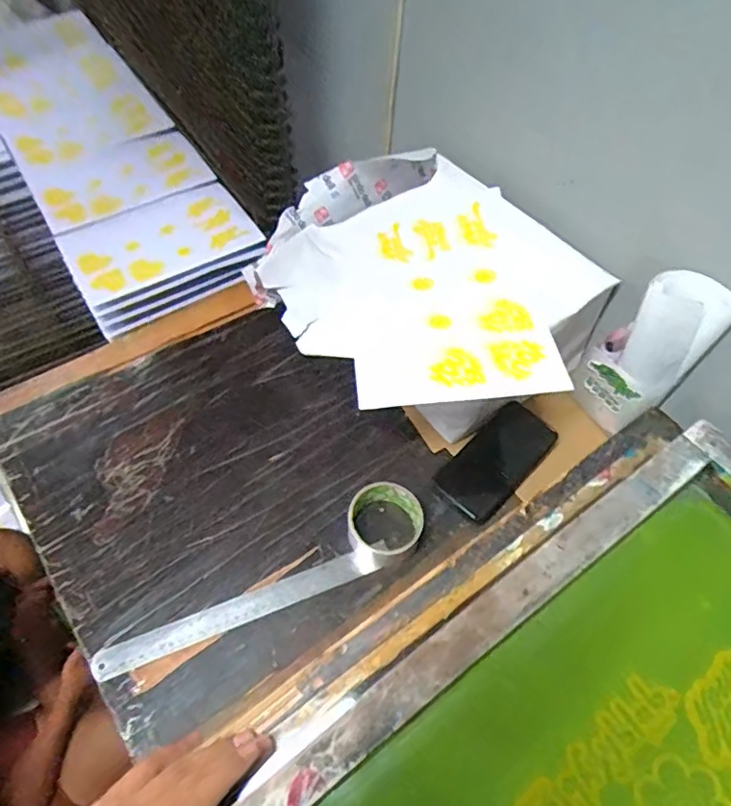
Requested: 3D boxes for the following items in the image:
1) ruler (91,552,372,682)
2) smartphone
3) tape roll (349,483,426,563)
[{"bbox_3d":[-0.142,0.226,0.605,0.284,0.007,0.030,-18,58,-14],"label":"ruler"},{"bbox_3d":[0.163,0.071,0.697,0.079,0.004,0.156,42,74,13],"label":"smartphone"},{"bbox_3d":[0.022,0.135,0.637,0.081,0.045,0.084,1,56,-1],"label":"tape roll"}]

